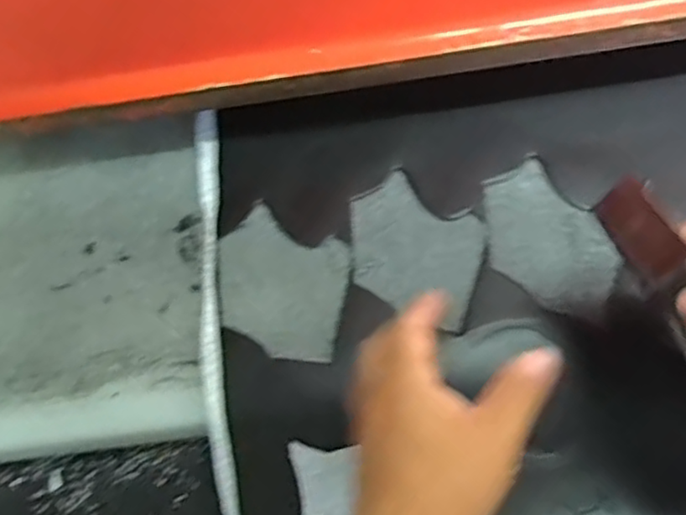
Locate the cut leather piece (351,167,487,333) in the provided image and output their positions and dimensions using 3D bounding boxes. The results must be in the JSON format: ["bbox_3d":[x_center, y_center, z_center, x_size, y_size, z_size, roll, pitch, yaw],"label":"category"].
[{"bbox_3d":[0.055,-0.008,0.500,0.124,0.004,0.097,33,67,26],"label":"cut leather piece"}]

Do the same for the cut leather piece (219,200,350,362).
[{"bbox_3d":[-0.048,0.016,0.493,0.099,0.011,0.122,3,57,9],"label":"cut leather piece"}]

